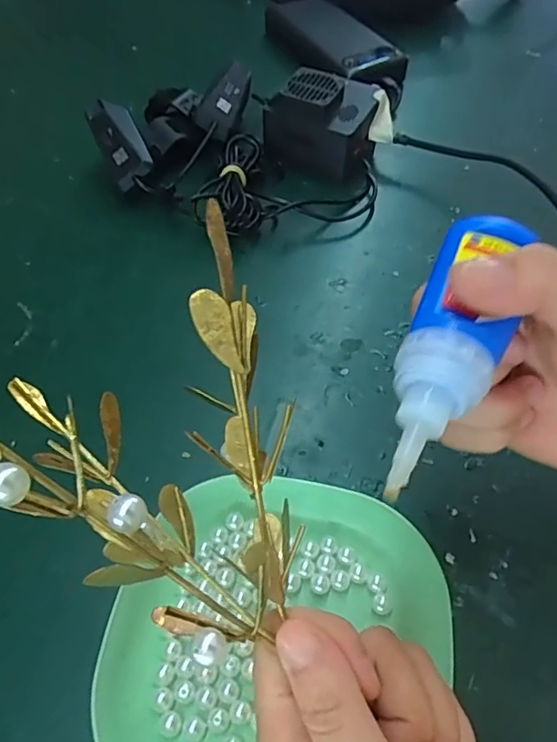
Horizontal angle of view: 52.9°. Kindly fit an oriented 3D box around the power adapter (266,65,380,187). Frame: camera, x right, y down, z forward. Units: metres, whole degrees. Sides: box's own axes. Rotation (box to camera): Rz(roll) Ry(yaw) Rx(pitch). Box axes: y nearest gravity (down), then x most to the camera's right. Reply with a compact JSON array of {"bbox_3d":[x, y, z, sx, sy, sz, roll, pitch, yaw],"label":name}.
[{"bbox_3d":[0.036,-0.207,0.460,0.085,0.059,0.072,18,58,11],"label":"power adapter"}]

